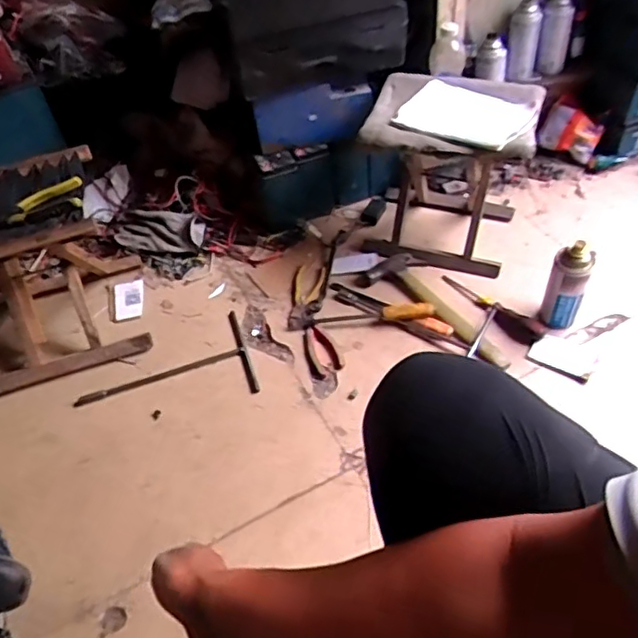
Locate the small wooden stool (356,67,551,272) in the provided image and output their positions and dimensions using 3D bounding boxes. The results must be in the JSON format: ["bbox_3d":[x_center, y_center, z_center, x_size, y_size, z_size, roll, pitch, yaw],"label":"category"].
[{"bbox_3d":[0.251,-0.291,1.207,0.295,0.292,0.247,8,52,12],"label":"small wooden stool"}]

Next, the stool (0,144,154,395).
[{"bbox_3d":[-0.502,-0.087,1.084,0.297,0.295,0.257,-20,52,-10],"label":"stool"}]

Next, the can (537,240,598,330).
[{"bbox_3d":[0.424,-0.050,1.061,0.065,0.164,0.055,19,55,20],"label":"can"}]

